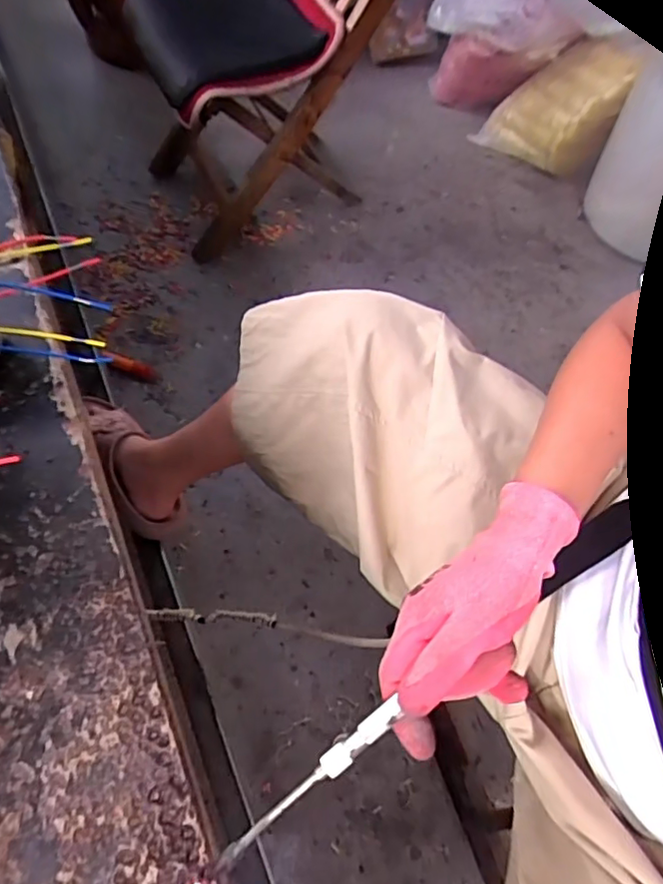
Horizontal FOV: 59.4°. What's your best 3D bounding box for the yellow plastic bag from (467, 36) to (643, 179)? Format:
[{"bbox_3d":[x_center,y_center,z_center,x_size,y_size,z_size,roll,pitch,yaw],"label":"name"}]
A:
[{"bbox_3d":[0.535,-0.815,1.388,0.290,0.238,0.153,29,63,14],"label":"yellow plastic bag"}]

